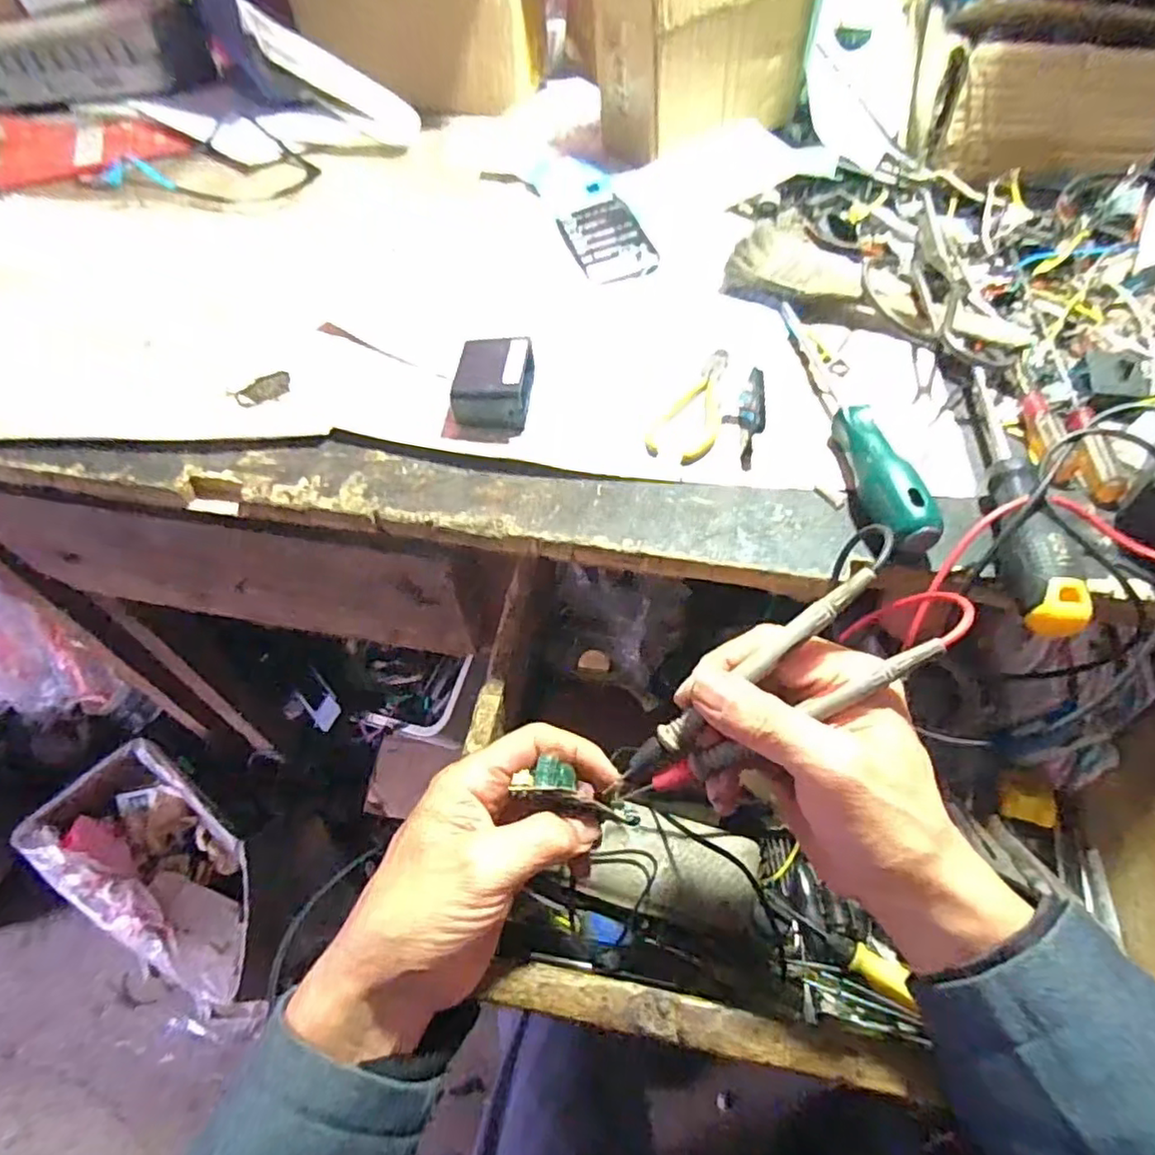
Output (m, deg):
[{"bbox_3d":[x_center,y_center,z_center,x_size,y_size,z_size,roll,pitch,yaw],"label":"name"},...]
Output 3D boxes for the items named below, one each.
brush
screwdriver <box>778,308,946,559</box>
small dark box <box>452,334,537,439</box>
[{"bbox_3d":[0.193,-0.186,0.424,0.186,0.025,0.055,27,61,20],"label":"brush"},{"bbox_3d":[0.150,-0.099,0.369,0.026,0.027,0.209,-7,55,-1],"label":"screwdriver"},{"bbox_3d":[-0.049,-0.116,0.387,0.040,0.029,0.056,1,56,4],"label":"small dark box"}]

